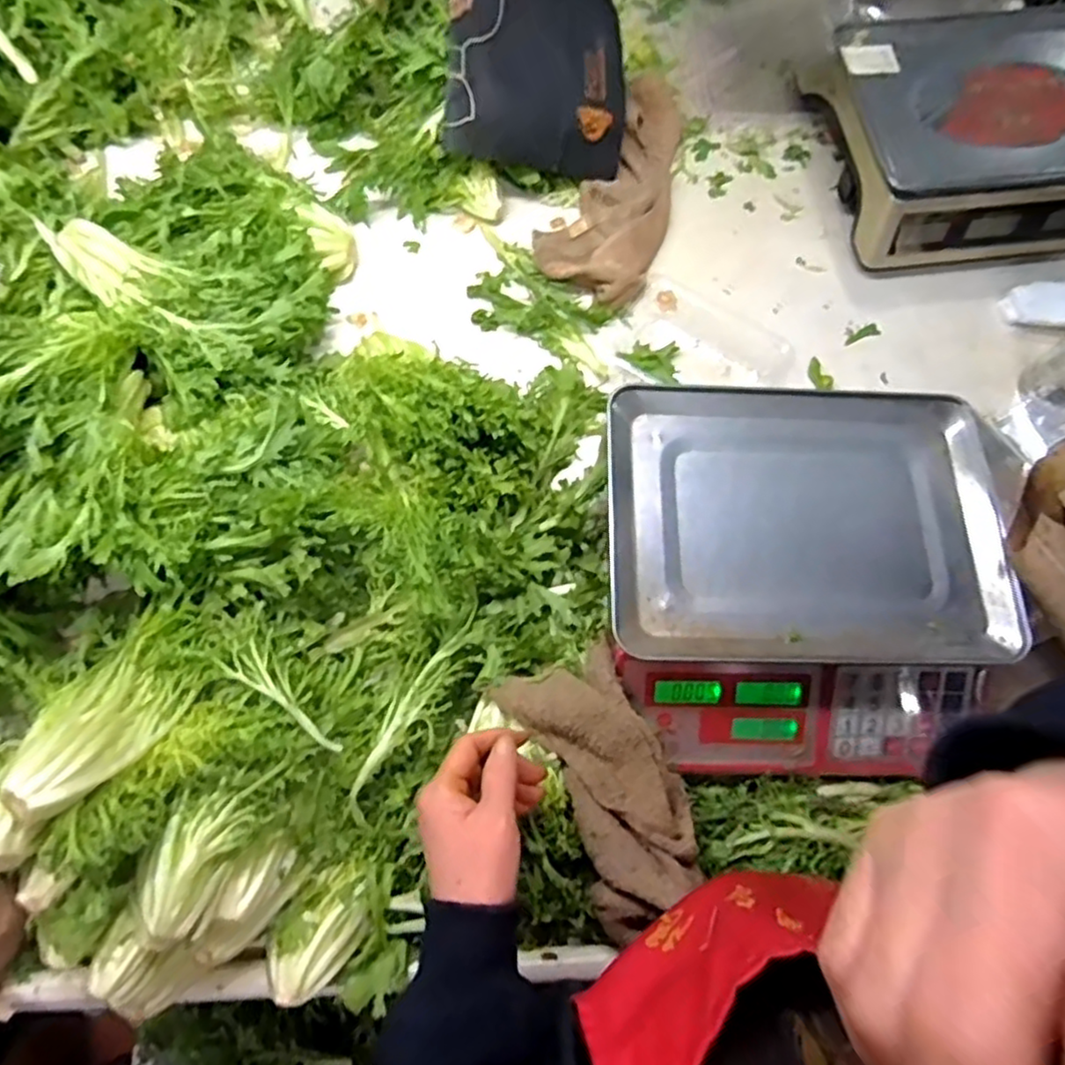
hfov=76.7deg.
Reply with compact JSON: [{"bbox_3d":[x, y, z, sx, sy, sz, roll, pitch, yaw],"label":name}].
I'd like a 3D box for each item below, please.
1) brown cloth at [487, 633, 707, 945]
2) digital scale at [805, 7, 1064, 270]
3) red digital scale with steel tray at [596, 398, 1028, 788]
[{"bbox_3d":[0.059,0.191,0.523,0.102,0.045,0.200,-27,74,-11],"label":"brown cloth"},{"bbox_3d":[0.500,-0.444,0.765,0.325,0.133,0.253,-7,71,-5],"label":"digital scale"},{"bbox_3d":[0.230,0.042,0.587,0.339,0.113,0.313,2,70,-2],"label":"red digital scale with steel tray"}]

